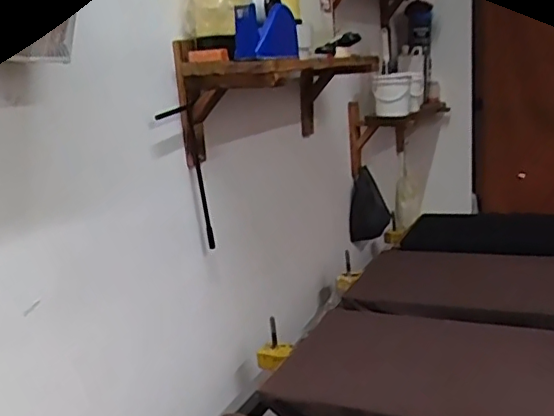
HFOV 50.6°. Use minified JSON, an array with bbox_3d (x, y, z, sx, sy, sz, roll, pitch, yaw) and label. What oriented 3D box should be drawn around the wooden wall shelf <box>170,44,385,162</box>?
[{"bbox_3d":[0.038,-0.261,1.304,0.233,0.208,0.584,2,15,27],"label":"wooden wall shelf"}]

